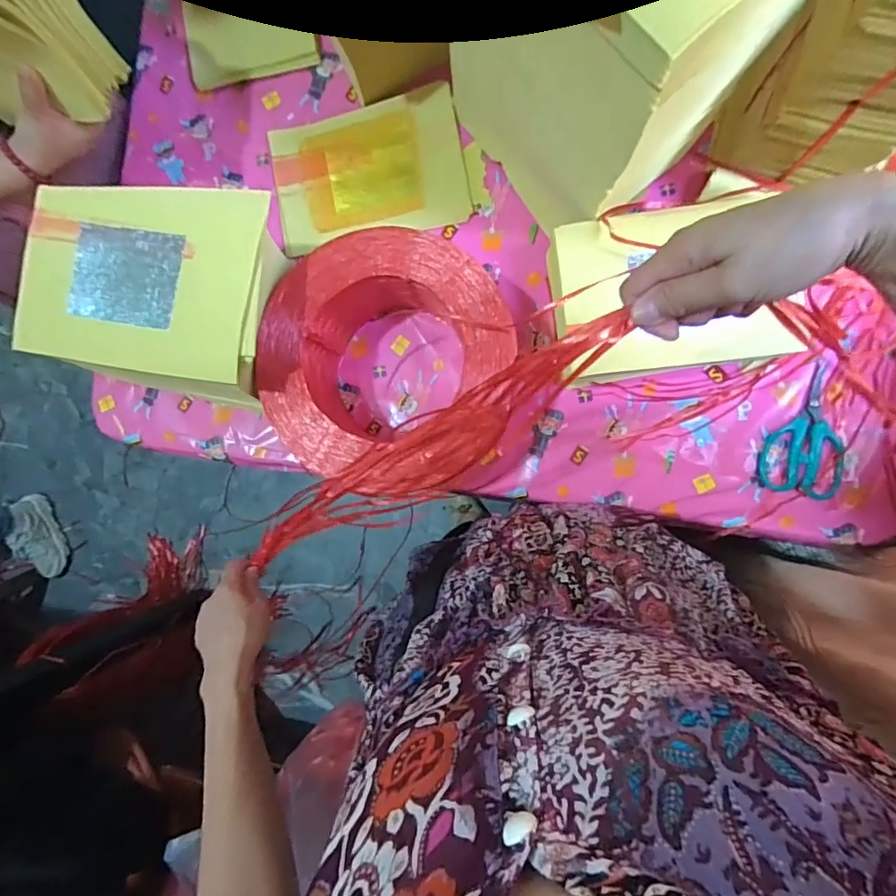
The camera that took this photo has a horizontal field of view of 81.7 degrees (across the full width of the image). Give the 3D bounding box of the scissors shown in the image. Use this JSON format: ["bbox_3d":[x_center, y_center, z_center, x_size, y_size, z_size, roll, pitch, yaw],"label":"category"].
[{"bbox_3d":[0.398,-0.020,0.576,0.087,0.011,0.147,7,90,7],"label":"scissors"}]

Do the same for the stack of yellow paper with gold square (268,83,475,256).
[{"bbox_3d":[-0.097,-0.340,0.637,0.232,0.021,0.162,-10,88,7],"label":"stack of yellow paper with gold square"}]

